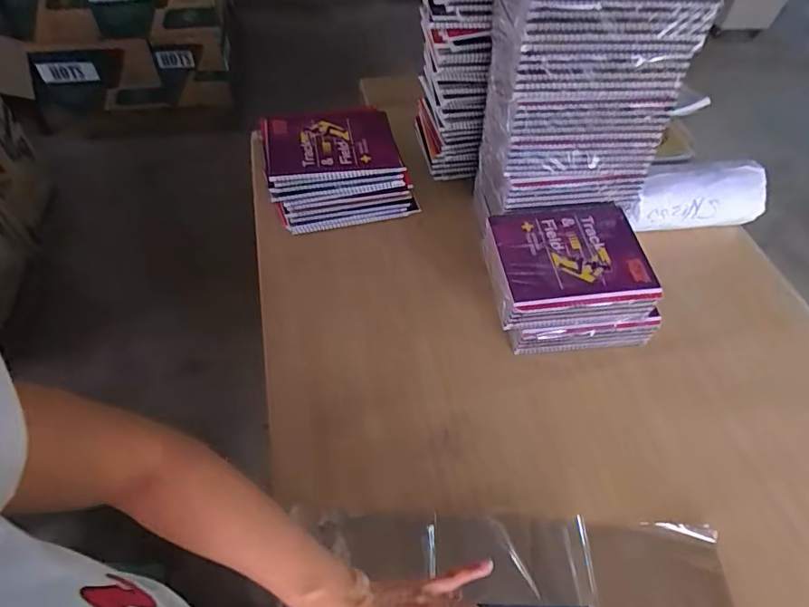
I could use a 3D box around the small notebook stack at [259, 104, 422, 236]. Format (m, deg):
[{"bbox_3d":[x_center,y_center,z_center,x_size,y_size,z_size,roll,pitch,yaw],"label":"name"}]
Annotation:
[{"bbox_3d":[-0.111,-0.222,0.836,0.228,0.125,0.153,-14,56,-13],"label":"small notebook stack"}]

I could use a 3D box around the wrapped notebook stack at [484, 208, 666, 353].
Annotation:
[{"bbox_3d":[0.230,-0.032,0.726,0.226,0.125,0.168,-6,55,-7],"label":"wrapped notebook stack"}]

